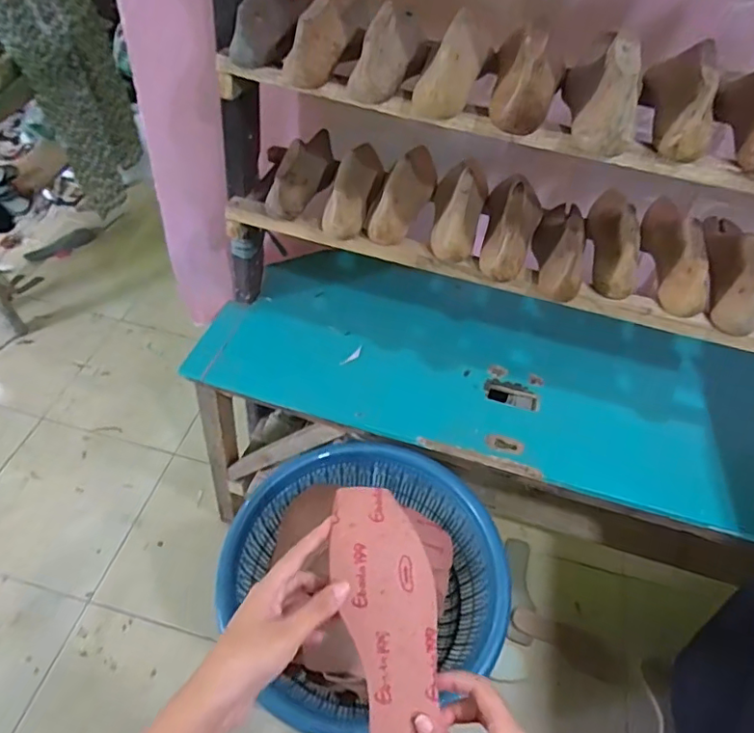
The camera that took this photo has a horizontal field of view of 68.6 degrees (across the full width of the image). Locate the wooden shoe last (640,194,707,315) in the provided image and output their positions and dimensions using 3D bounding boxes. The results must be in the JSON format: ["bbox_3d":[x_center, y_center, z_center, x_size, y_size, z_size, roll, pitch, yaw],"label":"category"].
[{"bbox_3d":[0.410,-0.175,0.757,0.058,0.069,0.236,11,50,3],"label":"wooden shoe last"}]

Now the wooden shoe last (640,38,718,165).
[{"bbox_3d":[0.328,-0.296,0.591,0.047,0.073,0.172,13,50,5],"label":"wooden shoe last"}]

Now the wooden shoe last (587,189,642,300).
[{"bbox_3d":[0.333,-0.184,0.765,0.059,0.069,0.191,13,50,5],"label":"wooden shoe last"}]

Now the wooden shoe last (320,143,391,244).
[{"bbox_3d":[-0.026,-0.283,0.812,0.058,0.075,0.236,13,50,5],"label":"wooden shoe last"}]

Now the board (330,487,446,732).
[{"bbox_3d":[0.015,0.211,0.422,0.073,0.011,0.239,-12,66,-4],"label":"board"}]

